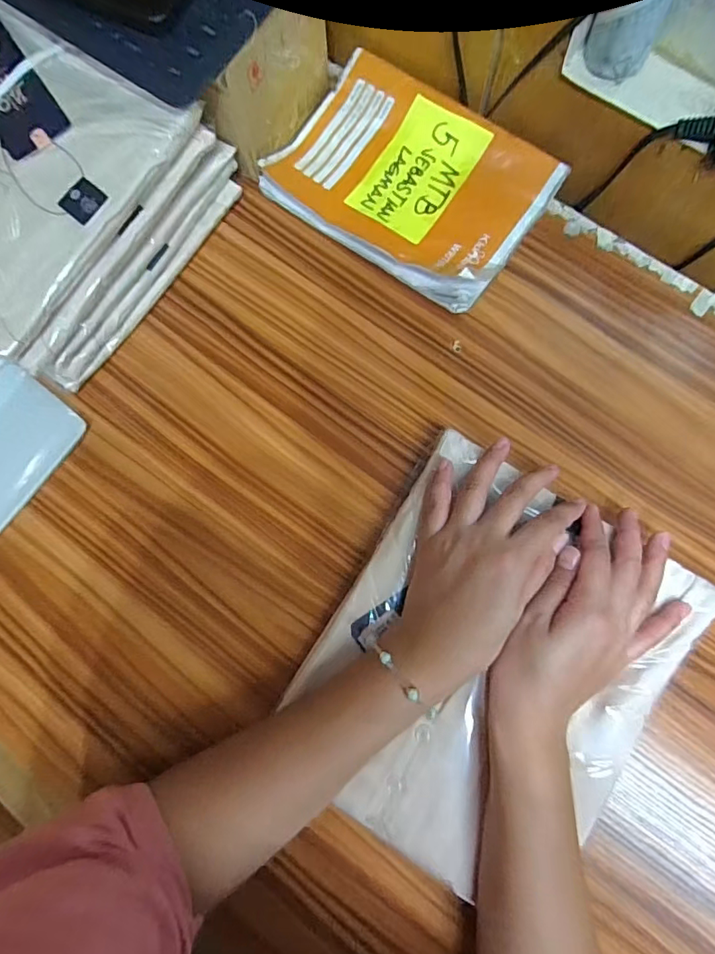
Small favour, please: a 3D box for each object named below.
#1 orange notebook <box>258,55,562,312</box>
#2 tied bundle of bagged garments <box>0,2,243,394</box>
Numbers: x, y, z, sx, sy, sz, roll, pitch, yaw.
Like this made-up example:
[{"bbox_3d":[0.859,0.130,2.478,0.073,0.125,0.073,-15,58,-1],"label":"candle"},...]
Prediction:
[{"bbox_3d":[0.040,-0.235,0.408,0.201,0.020,0.138,36,84,8],"label":"orange notebook"},{"bbox_3d":[-0.374,-0.272,0.400,0.502,0.097,0.222,31,84,8],"label":"tied bundle of bagged garments"}]

